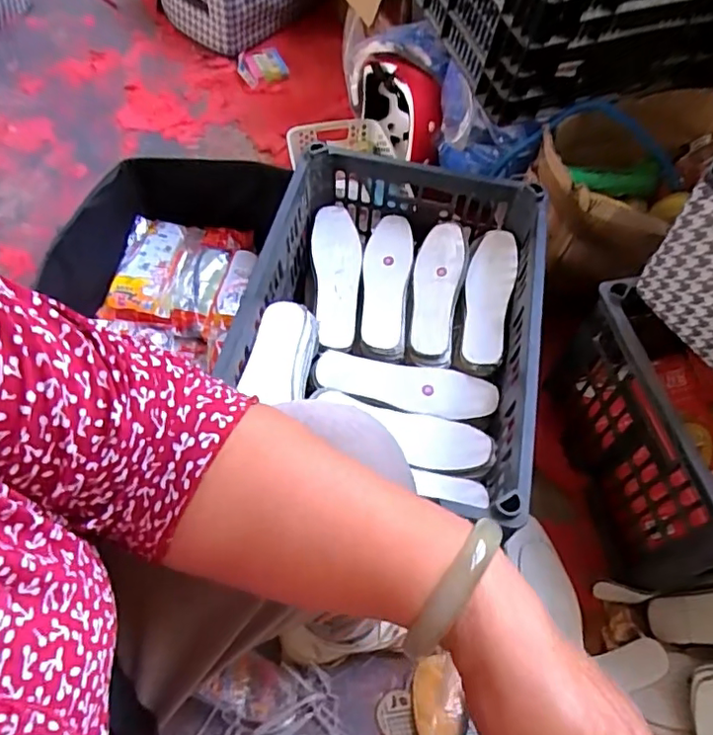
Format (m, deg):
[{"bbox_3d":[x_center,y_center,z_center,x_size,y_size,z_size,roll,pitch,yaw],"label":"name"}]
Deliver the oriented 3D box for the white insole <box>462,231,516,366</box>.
[{"bbox_3d":[0.182,-0.099,0.806,0.063,0.027,0.218,13,62,5],"label":"white insole"}]

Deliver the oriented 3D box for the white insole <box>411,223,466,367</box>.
[{"bbox_3d":[0.112,-0.105,0.802,0.063,0.031,0.216,7,61,2],"label":"white insole"}]

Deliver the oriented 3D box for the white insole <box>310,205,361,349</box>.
[{"bbox_3d":[-0.026,-0.134,0.829,0.069,0.021,0.230,-4,62,-4],"label":"white insole"}]

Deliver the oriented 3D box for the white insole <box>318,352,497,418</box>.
[{"bbox_3d":[0.063,0.025,0.753,0.230,0.015,0.064,9,61,3],"label":"white insole"}]

